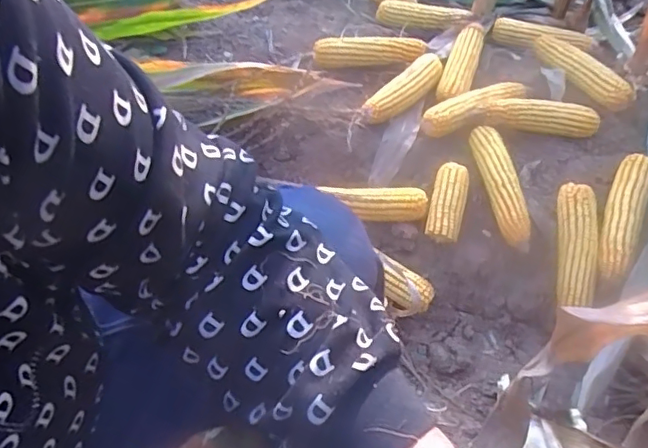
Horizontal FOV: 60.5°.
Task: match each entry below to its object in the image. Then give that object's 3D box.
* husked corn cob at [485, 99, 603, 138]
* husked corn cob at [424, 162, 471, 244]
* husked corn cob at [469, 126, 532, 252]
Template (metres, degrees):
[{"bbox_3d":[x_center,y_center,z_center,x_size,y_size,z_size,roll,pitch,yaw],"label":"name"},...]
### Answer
[{"bbox_3d":[0.379,-0.184,0.959,0.194,0.042,0.047,4,61,3],"label":"husked corn cob"},{"bbox_3d":[0.198,-0.035,0.892,0.054,0.045,0.131,12,82,8],"label":"husked corn cob"},{"bbox_3d":[0.284,-0.065,0.883,0.054,0.047,0.215,-14,76,-6],"label":"husked corn cob"}]

